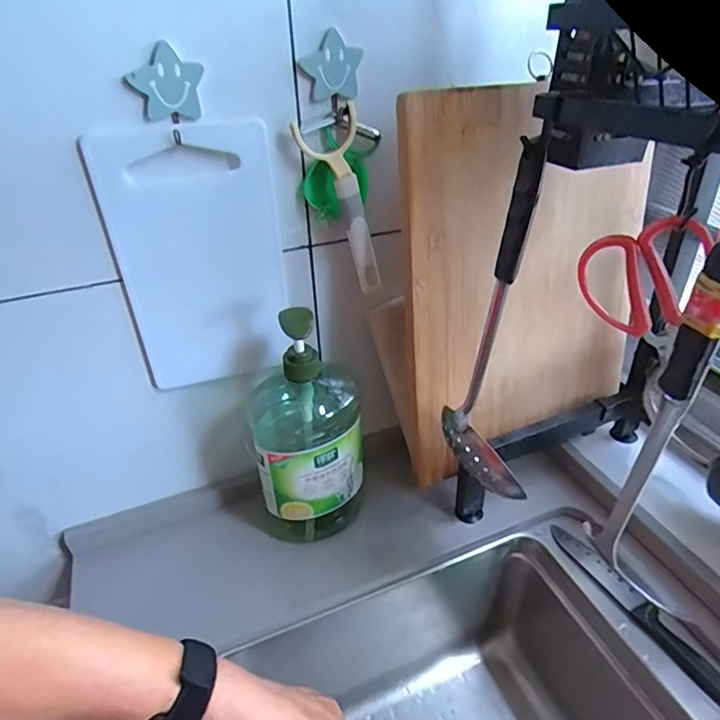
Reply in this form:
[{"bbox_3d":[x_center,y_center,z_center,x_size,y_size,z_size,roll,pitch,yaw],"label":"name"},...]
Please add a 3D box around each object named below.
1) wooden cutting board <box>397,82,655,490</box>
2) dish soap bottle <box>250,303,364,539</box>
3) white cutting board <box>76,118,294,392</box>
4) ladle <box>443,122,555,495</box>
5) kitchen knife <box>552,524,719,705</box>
[{"bbox_3d":[0.180,-0.080,0.549,0.292,0.375,0.020,-17,26,-20],"label":"wooden cutting board"},{"bbox_3d":[-0.056,0.077,0.552,0.112,0.274,0.078,-5,34,-4],"label":"dish soap bottle"},{"bbox_3d":[-0.147,-0.088,0.493,0.150,0.245,0.014,-13,32,-17],"label":"white cutting board"},{"bbox_3d":[0.110,-0.018,0.426,0.071,0.294,0.077,3,34,9],"label":"ladle"},{"bbox_3d":[0.283,0.249,0.525,0.022,0.021,0.224,-18,37,-23],"label":"kitchen knife"}]

